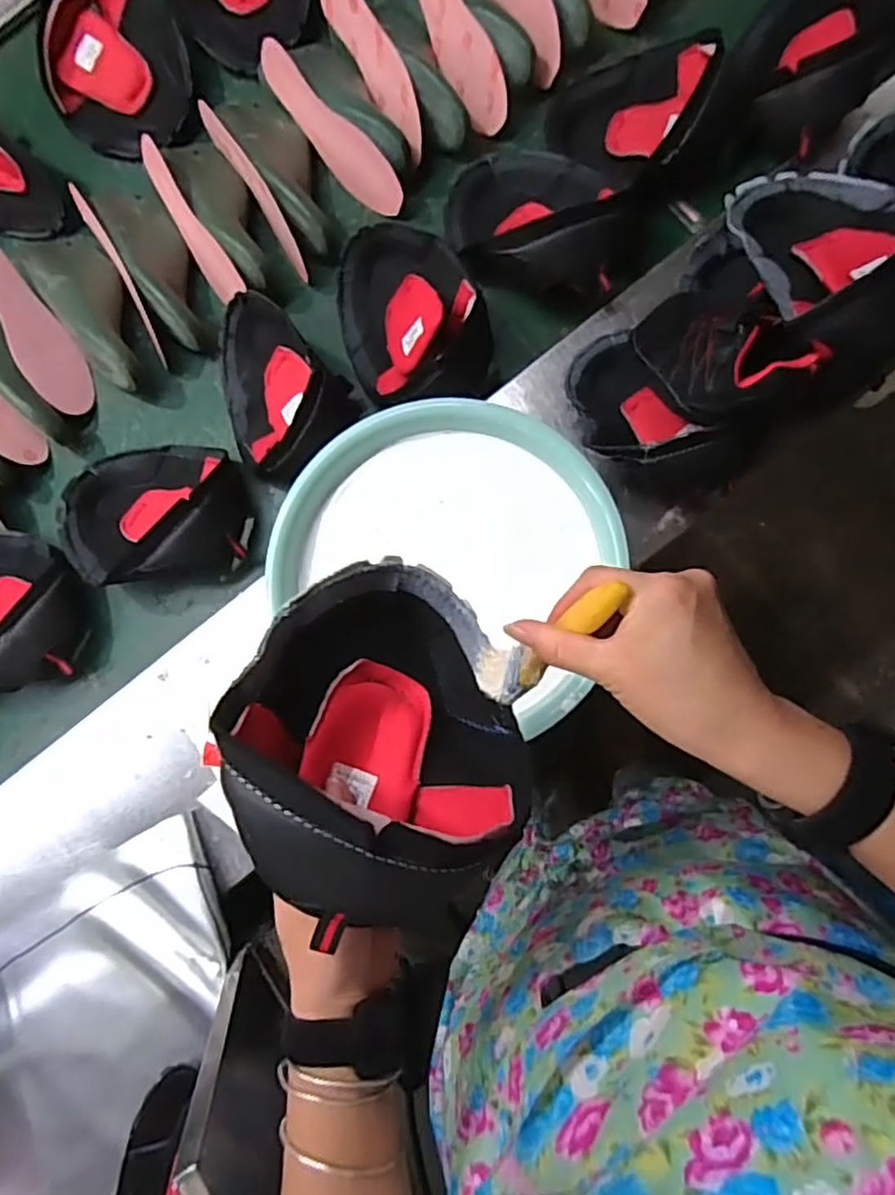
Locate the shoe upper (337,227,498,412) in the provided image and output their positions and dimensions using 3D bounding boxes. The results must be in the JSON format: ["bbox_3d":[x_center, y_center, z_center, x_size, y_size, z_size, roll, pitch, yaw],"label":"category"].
[{"bbox_3d":[-0.039,-0.302,0.699,0.160,0.083,0.195,-11,83,4],"label":"shoe upper"}]

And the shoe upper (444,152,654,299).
[{"bbox_3d":[0.098,-0.411,0.699,0.220,0.085,0.157,38,89,8],"label":"shoe upper"}]

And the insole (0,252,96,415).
[{"bbox_3d":[-0.476,-0.311,0.734,0.065,0.013,0.219,-39,106,-35],"label":"insole"}]

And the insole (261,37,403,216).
[{"bbox_3d":[-0.130,-0.516,0.730,0.215,0.071,0.007,48,62,-6],"label":"insole"}]

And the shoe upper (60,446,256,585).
[{"bbox_3d":[-0.330,-0.094,0.703,0.204,0.084,0.156,-3,84,5],"label":"shoe upper"}]

